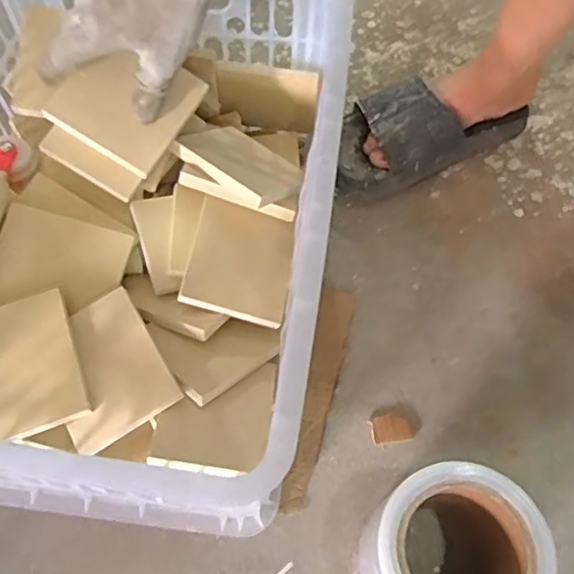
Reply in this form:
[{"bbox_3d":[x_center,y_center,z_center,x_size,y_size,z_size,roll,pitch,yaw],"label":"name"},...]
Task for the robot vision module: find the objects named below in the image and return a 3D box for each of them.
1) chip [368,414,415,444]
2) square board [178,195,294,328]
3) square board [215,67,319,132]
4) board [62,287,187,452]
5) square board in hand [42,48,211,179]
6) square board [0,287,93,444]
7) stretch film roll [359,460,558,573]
[{"bbox_3d":[0.089,0.121,0.513,0.035,0.005,0.023,-7,64,-5],"label":"chip"},{"bbox_3d":[-0.035,-0.021,0.470,0.079,0.008,0.090,17,62,-11],"label":"square board"},{"bbox_3d":[-0.019,-0.182,0.592,0.094,0.079,0.010,3,63,0],"label":"square board"},{"bbox_3d":[-0.130,0.055,0.422,0.076,0.006,0.096,-28,65,-15],"label":"board"},{"bbox_3d":[-0.128,-0.149,0.477,0.092,0.009,0.094,32,73,-6],"label":"square board in hand"},{"bbox_3d":[-0.192,0.057,0.420,0.088,0.004,0.096,-19,69,-8],"label":"square board"},{"bbox_3d":[0.109,0.191,0.422,0.106,0.118,0.106,1,63,-2],"label":"stretch film roll"}]

